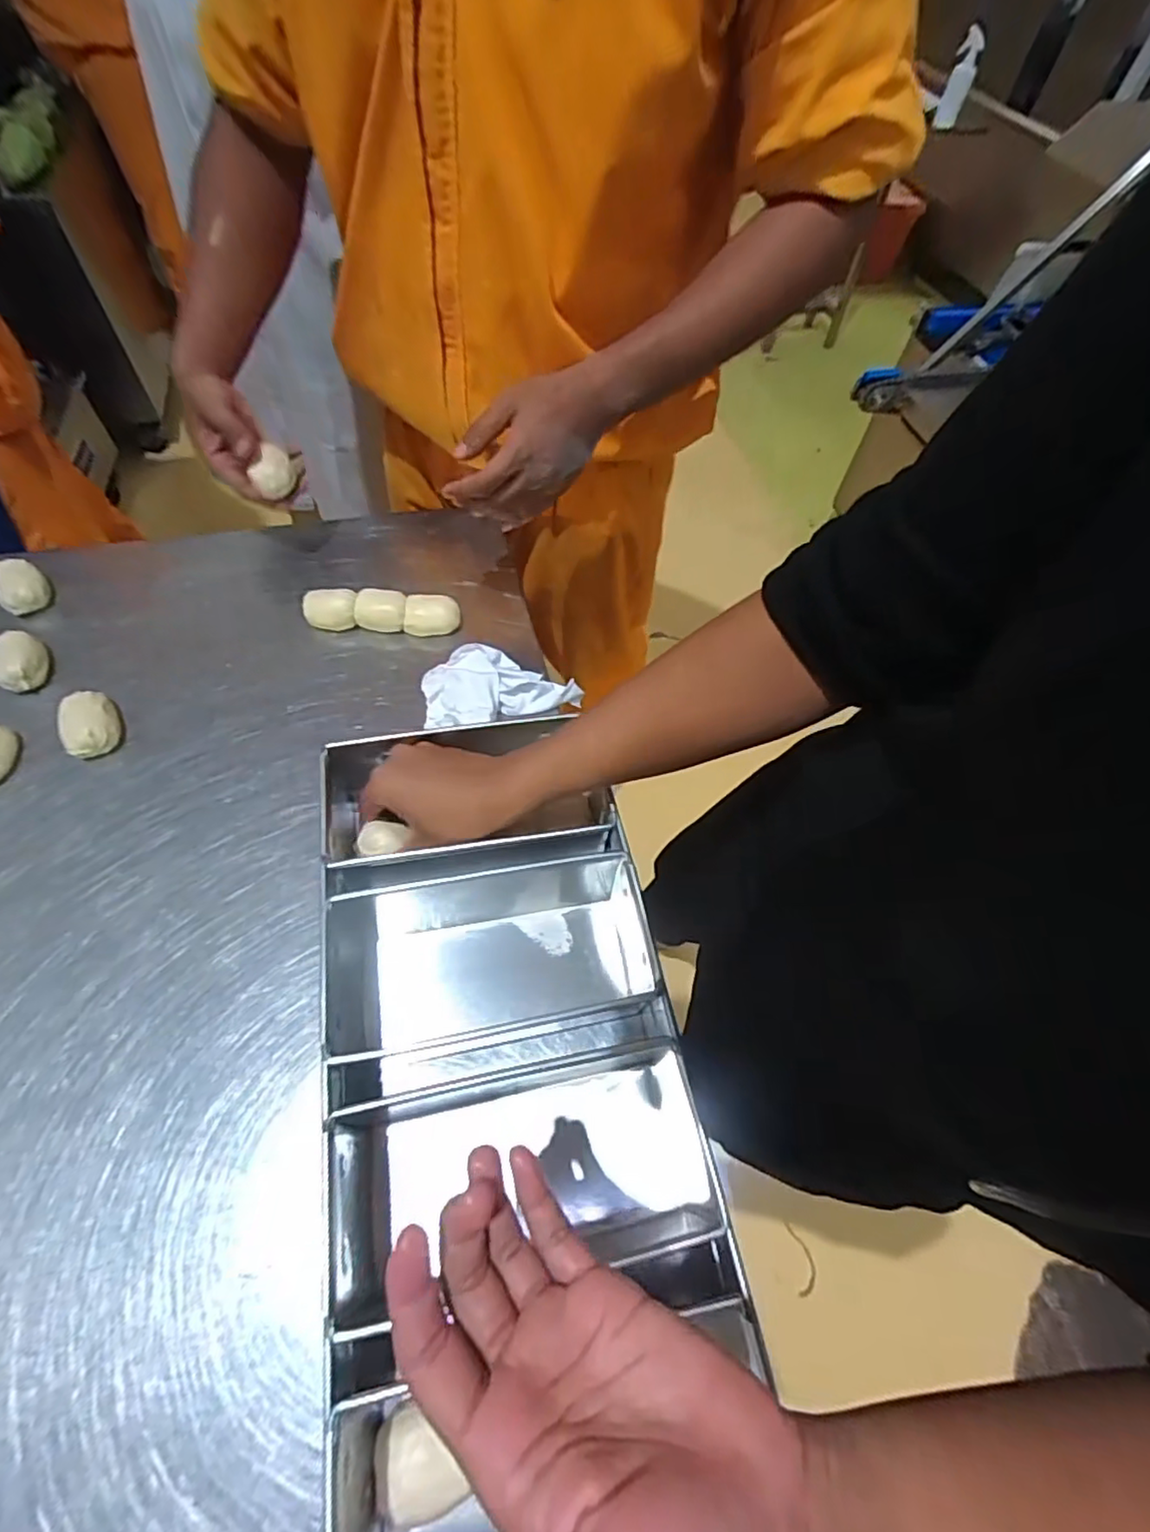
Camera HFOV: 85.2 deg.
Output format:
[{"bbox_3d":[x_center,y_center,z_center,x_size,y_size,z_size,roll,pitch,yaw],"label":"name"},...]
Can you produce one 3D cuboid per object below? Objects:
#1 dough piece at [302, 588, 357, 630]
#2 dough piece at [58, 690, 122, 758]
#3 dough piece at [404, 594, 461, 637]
[{"bbox_3d":[-0.250,-0.159,0.642,0.053,0.035,0.033,6,59,0],"label":"dough piece"},{"bbox_3d":[-0.433,-0.036,0.560,0.044,0.032,0.056,-24,63,-17],"label":"dough piece"},{"bbox_3d":[-0.148,-0.154,0.648,0.055,0.037,0.030,-9,60,-9],"label":"dough piece"}]

